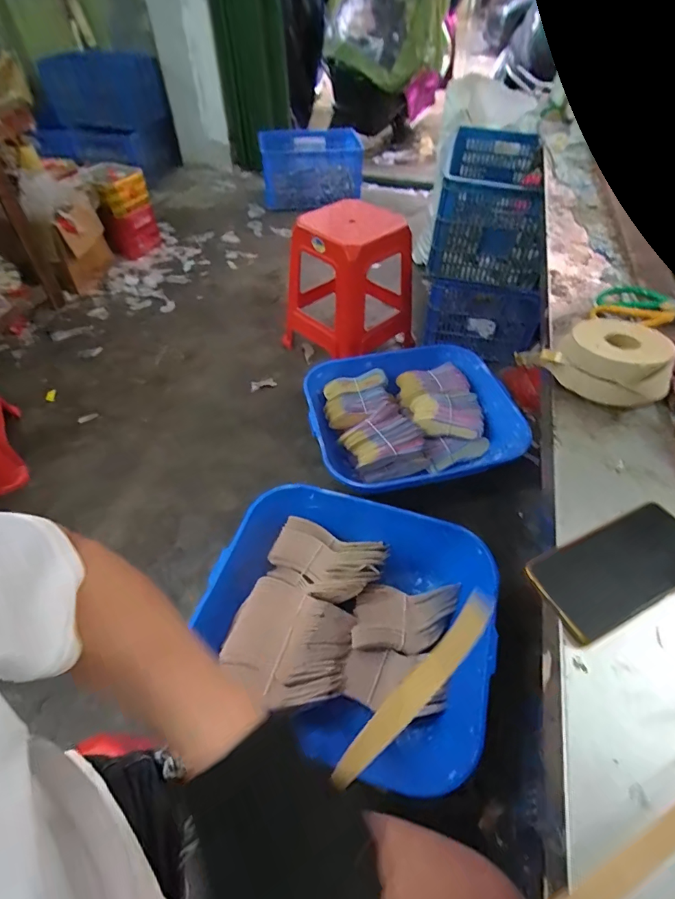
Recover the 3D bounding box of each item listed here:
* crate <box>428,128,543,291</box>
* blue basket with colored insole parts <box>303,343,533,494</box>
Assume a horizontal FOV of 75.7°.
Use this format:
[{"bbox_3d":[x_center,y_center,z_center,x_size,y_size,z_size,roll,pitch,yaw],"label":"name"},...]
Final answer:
[{"bbox_3d":[0.512,-0.872,1.537,0.334,0.319,0.564,5,49,4],"label":"crate"},{"bbox_3d":[0.223,-0.101,1.366,0.617,0.145,0.533,-15,50,-13],"label":"blue basket with colored insole parts"}]

